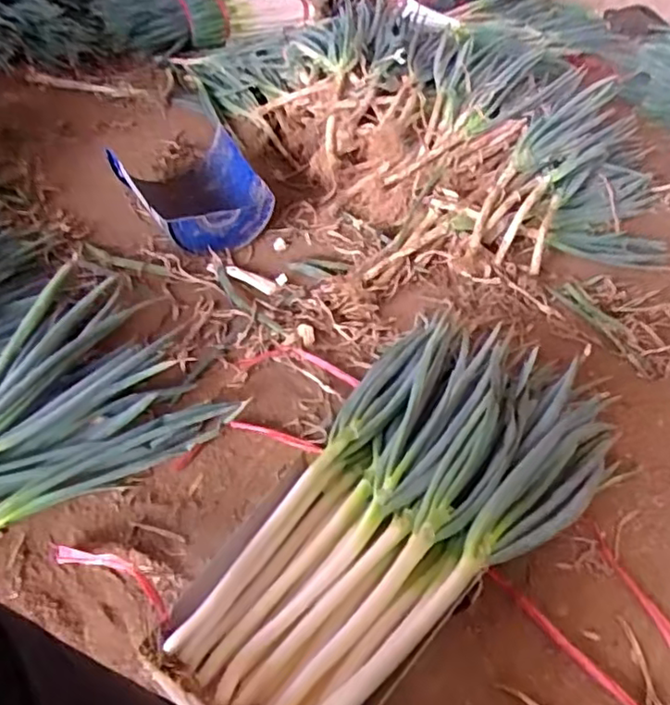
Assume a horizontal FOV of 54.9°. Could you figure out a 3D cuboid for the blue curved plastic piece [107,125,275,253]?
[{"bbox_3d":[-0.352,-0.446,1.730,0.368,0.134,0.468,-18,49,-28],"label":"blue curved plastic piece"}]

